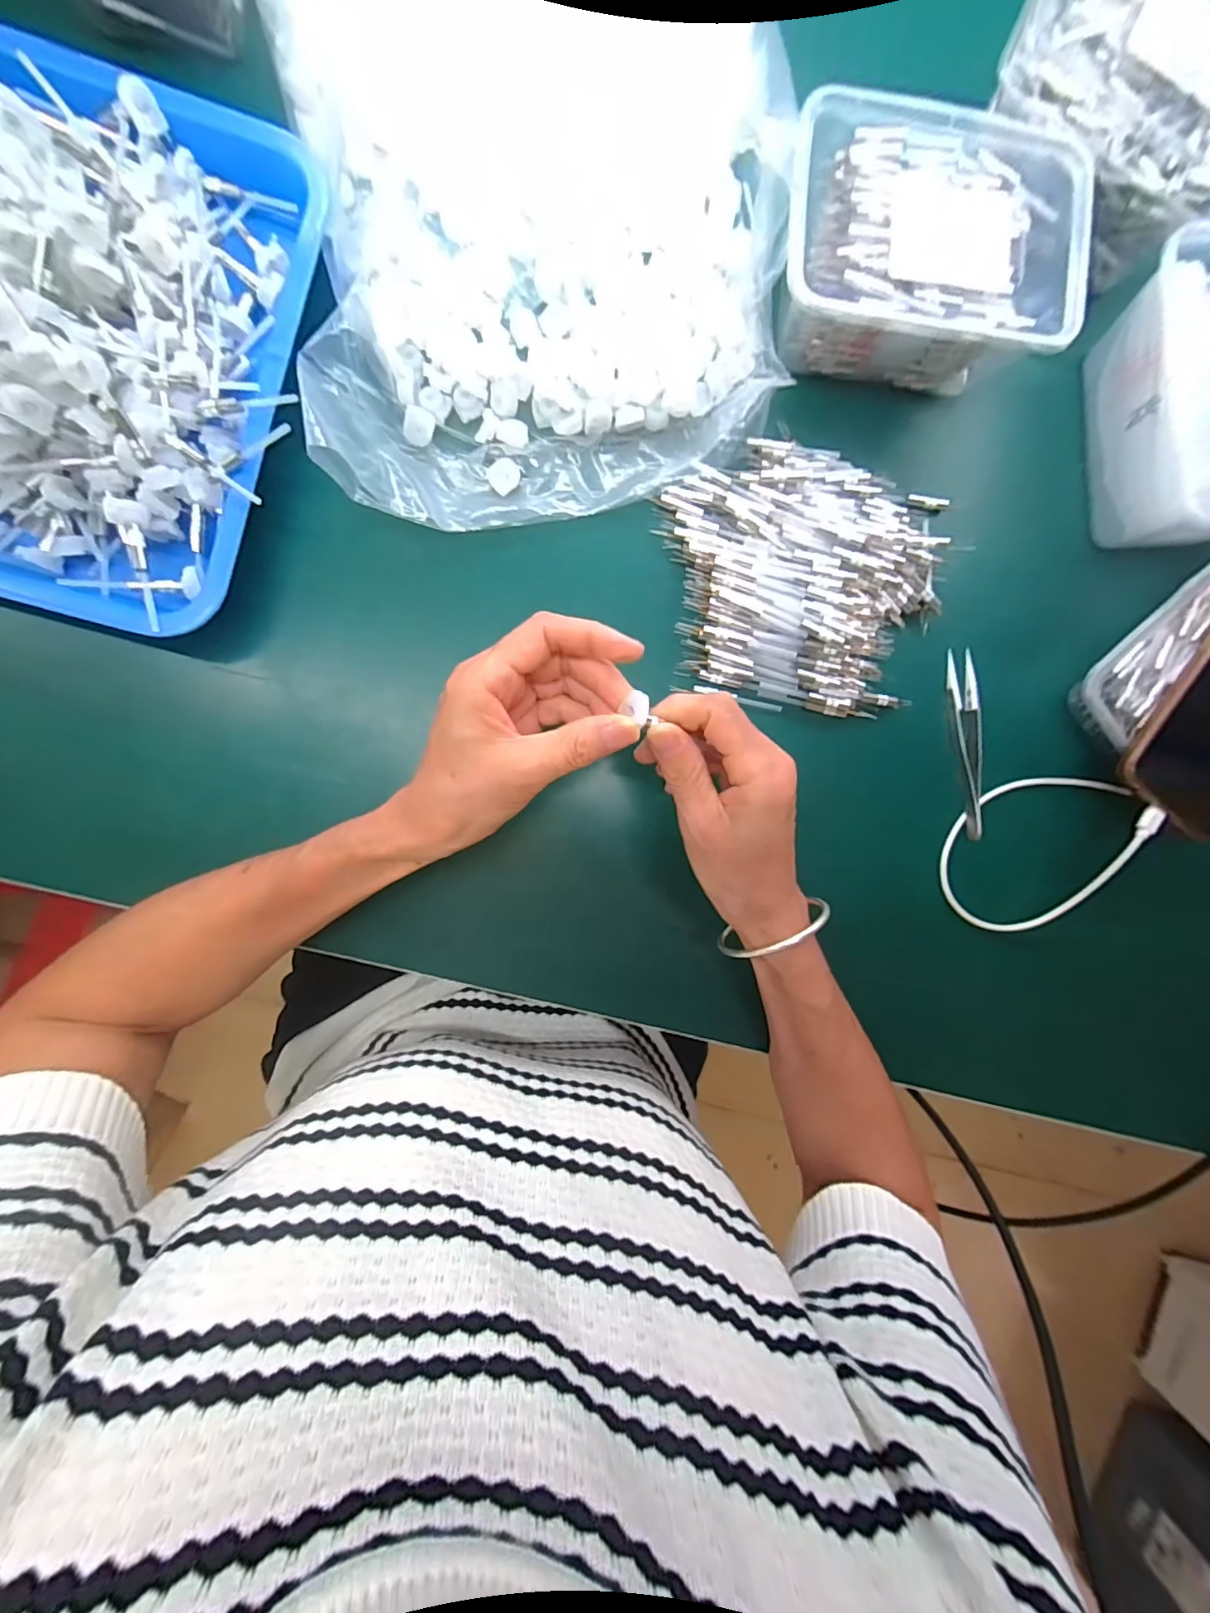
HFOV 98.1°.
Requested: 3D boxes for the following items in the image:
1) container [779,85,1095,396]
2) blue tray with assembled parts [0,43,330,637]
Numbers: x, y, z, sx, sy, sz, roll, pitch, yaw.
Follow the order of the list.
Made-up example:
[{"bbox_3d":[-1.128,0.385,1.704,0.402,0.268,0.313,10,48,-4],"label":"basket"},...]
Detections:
[{"bbox_3d":[0.184,-0.329,0.313,0.169,0.057,0.126,3,92,-7],"label":"container"},{"bbox_3d":[-0.283,-0.248,0.265,0.223,0.061,0.285,14,90,-7],"label":"blue tray with assembled parts"}]

